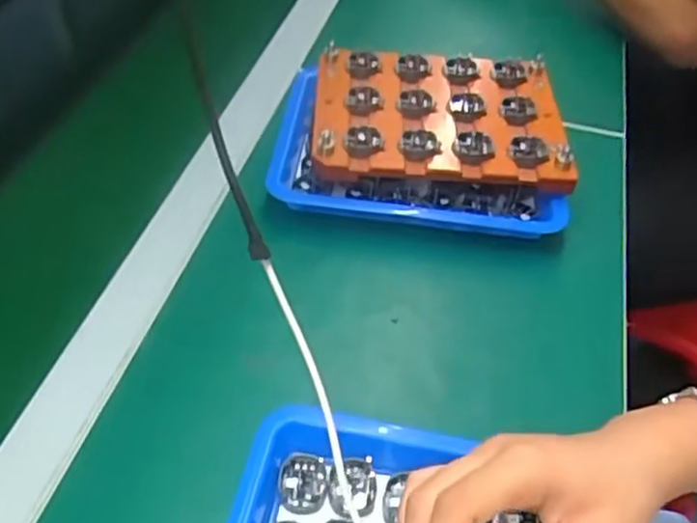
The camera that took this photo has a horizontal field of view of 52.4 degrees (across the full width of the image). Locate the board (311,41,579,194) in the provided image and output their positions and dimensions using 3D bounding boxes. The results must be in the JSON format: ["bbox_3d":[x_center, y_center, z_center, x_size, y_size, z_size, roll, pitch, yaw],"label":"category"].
[{"bbox_3d":[0.070,-0.115,0.547,0.188,0.031,0.144,2,47,6],"label":"board"}]

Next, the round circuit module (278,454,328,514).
[{"bbox_3d":[-0.024,0.115,0.371,0.025,0.004,0.029,1,47,5],"label":"round circuit module"}]

